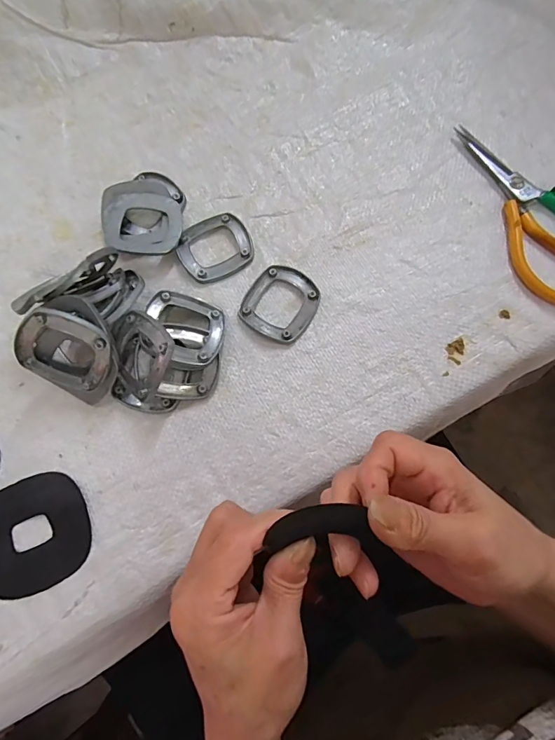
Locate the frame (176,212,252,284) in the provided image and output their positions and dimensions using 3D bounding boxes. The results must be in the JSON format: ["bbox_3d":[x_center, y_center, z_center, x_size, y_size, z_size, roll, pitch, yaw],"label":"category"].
[{"bbox_3d":[-0.054,-0.105,0.358,0.061,0.007,0.058,-27,76,-7],"label":"frame"}]

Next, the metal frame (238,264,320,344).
[{"bbox_3d":[0.002,-0.056,0.342,0.058,0.008,0.064,25,76,7],"label":"metal frame"}]

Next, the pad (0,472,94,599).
[{"bbox_3d":[-0.174,0.116,0.297,0.080,0.005,0.075,-24,75,-6],"label":"pad"}]

